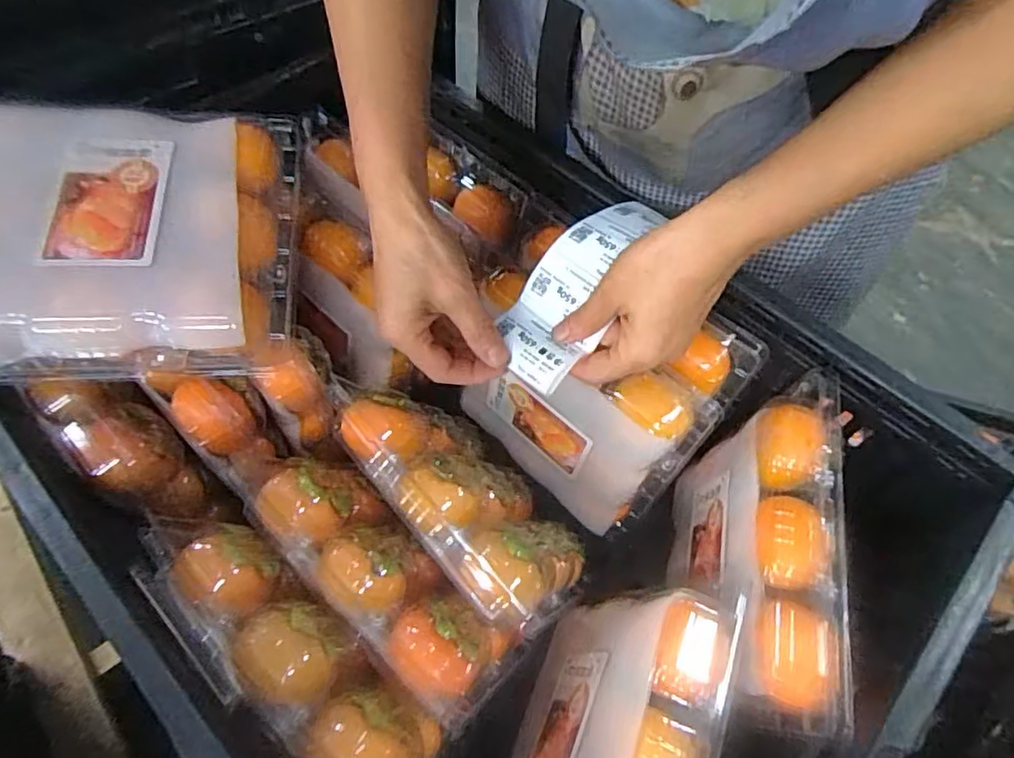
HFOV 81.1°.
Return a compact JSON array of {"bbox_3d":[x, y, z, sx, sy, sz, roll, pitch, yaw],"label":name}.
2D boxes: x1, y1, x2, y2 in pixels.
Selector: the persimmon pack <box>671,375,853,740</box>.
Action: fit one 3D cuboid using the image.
[{"bbox_3d":[0.155,0.116,0.387,0.052,0.154,0.198,11,59,4],"label":"persimmon pack"}]

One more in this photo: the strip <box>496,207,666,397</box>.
[{"bbox_3d":[0.044,-0.062,0.380,0.060,0.025,0.142,29,83,15],"label":"strip"}]

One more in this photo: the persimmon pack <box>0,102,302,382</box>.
[{"bbox_3d":[-0.236,-0.089,0.359,0.201,0.056,0.187,-3,59,-4],"label":"persimmon pack"}]

